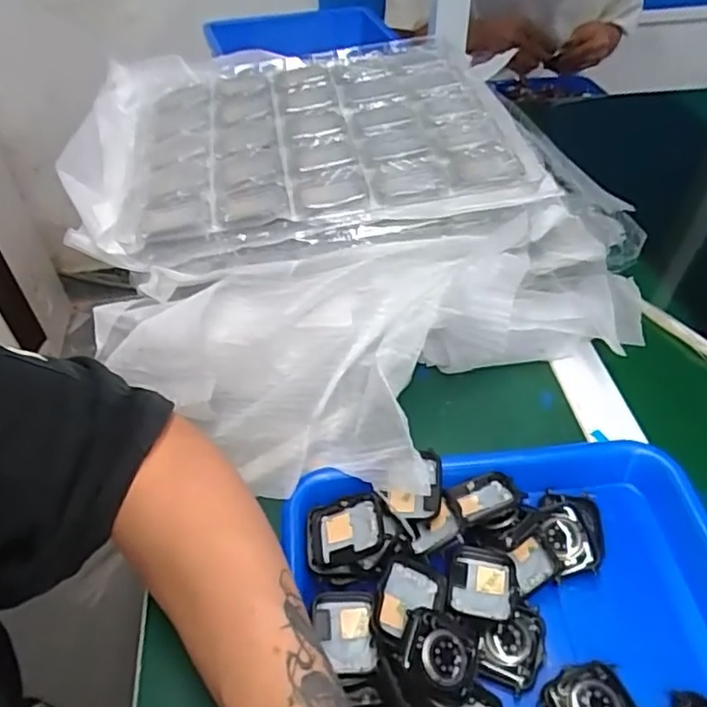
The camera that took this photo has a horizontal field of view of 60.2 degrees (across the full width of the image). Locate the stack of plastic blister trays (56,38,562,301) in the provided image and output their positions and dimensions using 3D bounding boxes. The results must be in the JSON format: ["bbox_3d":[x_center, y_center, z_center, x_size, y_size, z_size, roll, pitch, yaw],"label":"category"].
[{"bbox_3d":[-0.047,-0.184,0.519,0.344,0.045,0.313,-6,45,-3],"label":"stack of plastic blister trays"}]

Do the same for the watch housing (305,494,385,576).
[{"bbox_3d":[-0.004,0.105,0.354,0.050,0.011,0.042,-21,46,16],"label":"watch housing"}]

